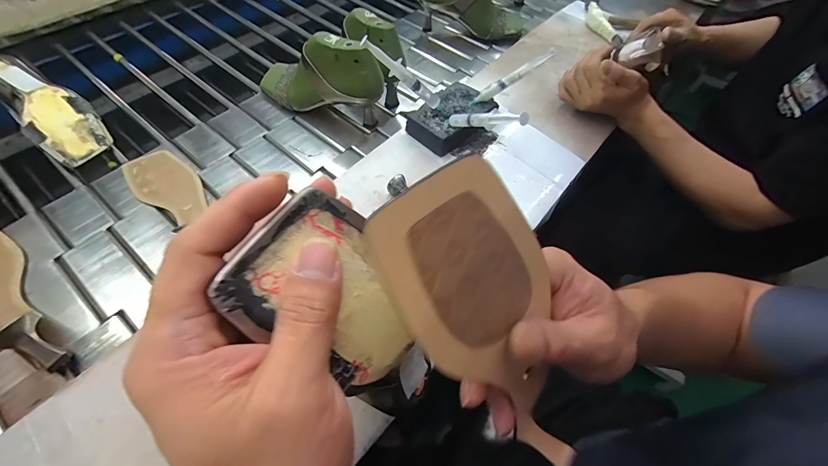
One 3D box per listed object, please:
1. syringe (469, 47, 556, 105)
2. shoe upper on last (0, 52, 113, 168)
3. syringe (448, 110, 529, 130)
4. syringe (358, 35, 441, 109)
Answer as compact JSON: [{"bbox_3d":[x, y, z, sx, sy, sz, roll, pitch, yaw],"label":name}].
[{"bbox_3d":[0.149,-0.235,0.532,0.140,0.019,0.013,-32,64,6],"label":"syringe"},{"bbox_3d":[-0.575,-0.194,0.552,0.227,0.063,0.085,34,62,15],"label":"shoe upper on last"},{"bbox_3d":[0.090,-0.145,0.455,0.012,0.021,0.138,-36,31,-22],"label":"syringe"},{"bbox_3d":[-0.015,-0.218,0.489,0.133,0.022,0.012,31,54,-29],"label":"syringe"}]

